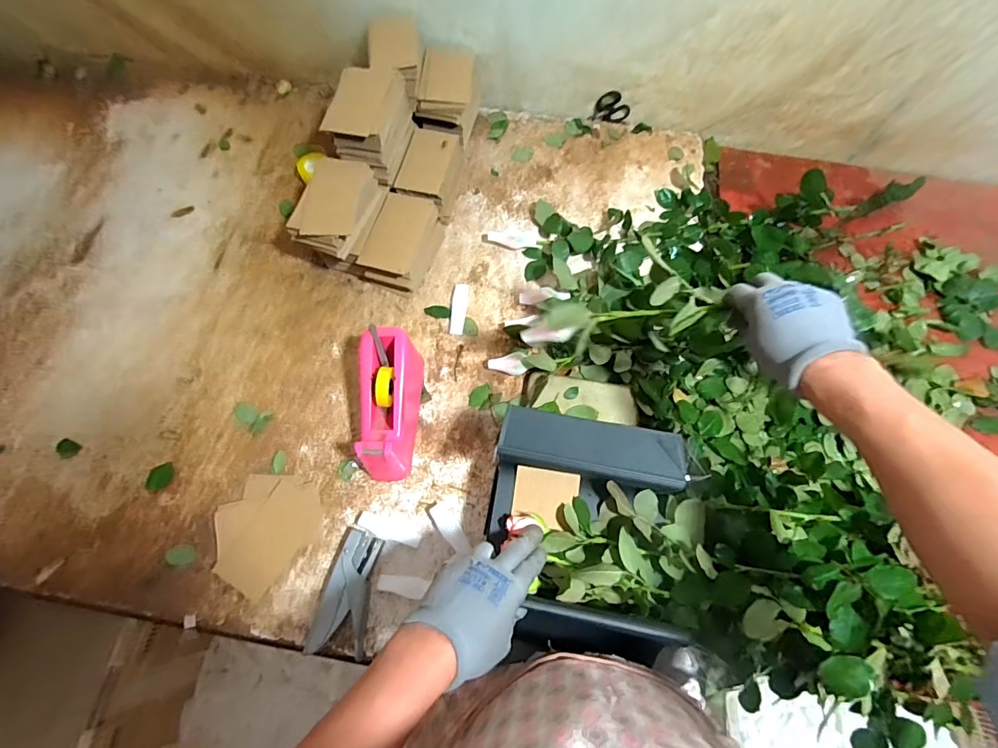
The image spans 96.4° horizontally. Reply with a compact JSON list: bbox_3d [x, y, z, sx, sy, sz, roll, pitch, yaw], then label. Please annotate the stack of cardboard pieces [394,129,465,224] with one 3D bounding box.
[{"bbox_3d":[-0.121,-0.356,0.803,0.089,0.089,0.161,11,68,3],"label":"stack of cardboard pieces"}]

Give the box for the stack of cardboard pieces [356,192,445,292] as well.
[{"bbox_3d":[-0.165,-0.220,0.751,0.096,0.089,0.163,17,69,6],"label":"stack of cardboard pieces"}]

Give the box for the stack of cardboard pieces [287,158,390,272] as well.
[{"bbox_3d":[-0.247,-0.240,0.722,0.109,0.148,0.162,9,68,3],"label":"stack of cardboard pieces"}]

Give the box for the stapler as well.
[{"bbox_3d":[-0.193,0.280,0.578,0.068,0.025,0.142,9,68,2],"label":"stapler"}]

